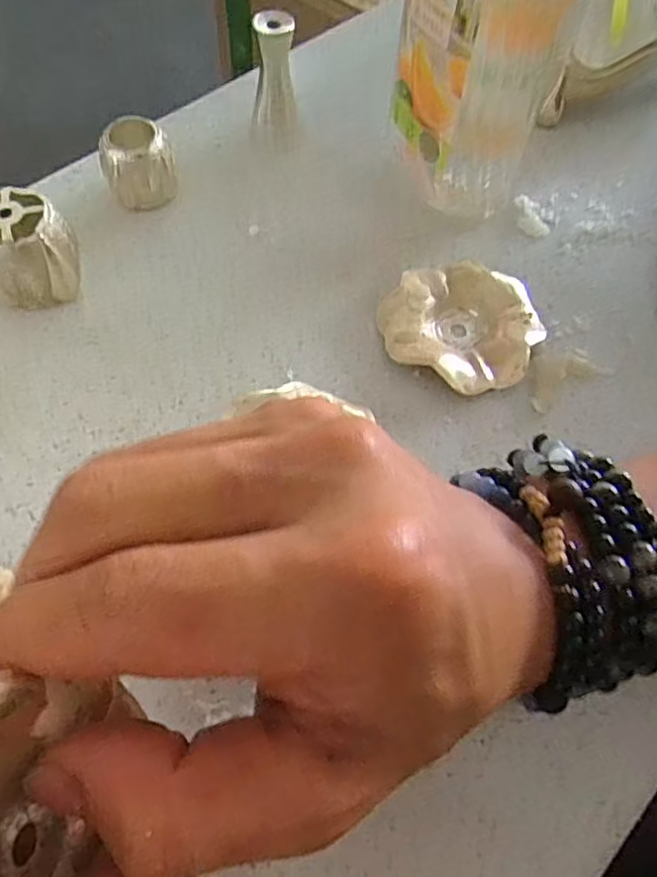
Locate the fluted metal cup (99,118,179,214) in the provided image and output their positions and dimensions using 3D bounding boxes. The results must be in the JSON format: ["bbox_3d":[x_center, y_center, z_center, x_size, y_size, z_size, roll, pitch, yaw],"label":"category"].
[{"bbox_3d":[-0.086,-0.124,0.292,0.030,0.032,0.025,-6,62,-7],"label":"fluted metal cup"}]

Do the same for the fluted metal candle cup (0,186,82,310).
[{"bbox_3d":[-0.124,-0.077,0.262,0.038,0.037,0.036,2,62,-3],"label":"fluted metal candle cup"}]

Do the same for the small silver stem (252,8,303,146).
[{"bbox_3d":[-0.024,-0.172,0.307,0.022,0.057,0.019,0,62,-4],"label":"small silver stem"}]

